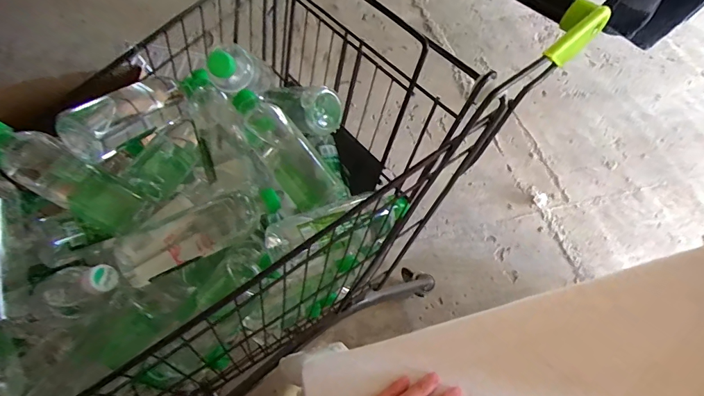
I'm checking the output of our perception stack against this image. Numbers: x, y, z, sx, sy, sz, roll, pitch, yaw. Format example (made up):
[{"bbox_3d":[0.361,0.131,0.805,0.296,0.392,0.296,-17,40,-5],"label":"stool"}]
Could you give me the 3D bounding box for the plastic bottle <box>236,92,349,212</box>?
[{"bbox_3d":[-0.093,-0.065,0.541,0.061,0.066,0.203,-39,88,-18],"label":"plastic bottle"}]

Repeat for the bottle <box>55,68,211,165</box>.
[{"bbox_3d":[-0.284,-0.120,0.517,0.067,0.054,0.191,24,45,14],"label":"bottle"}]

